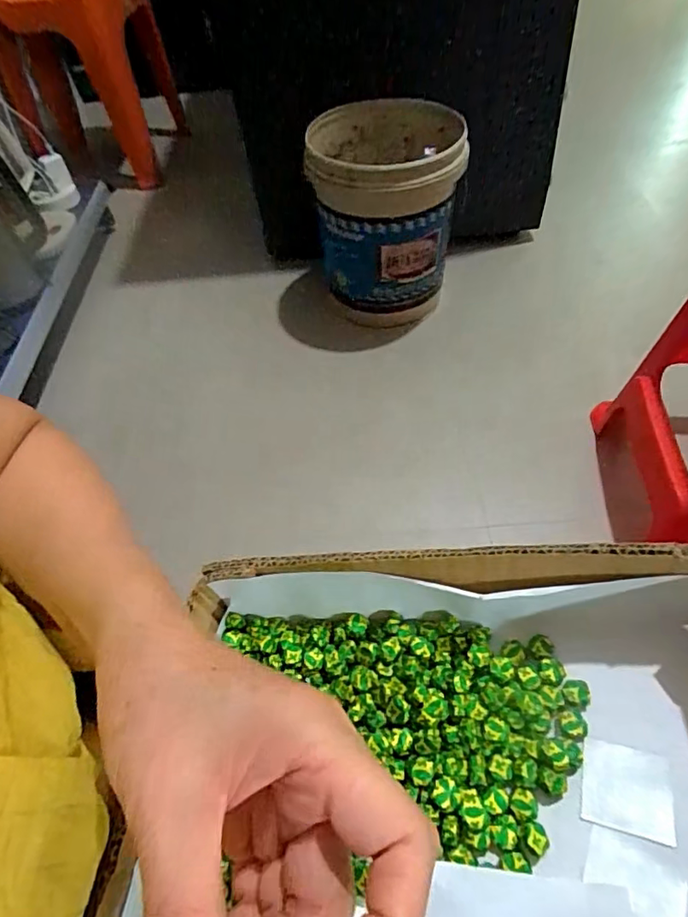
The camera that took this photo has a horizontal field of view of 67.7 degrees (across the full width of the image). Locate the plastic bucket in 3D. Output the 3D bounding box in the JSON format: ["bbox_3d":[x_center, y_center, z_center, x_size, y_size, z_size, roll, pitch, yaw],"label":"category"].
[{"bbox_3d":[0.079,-0.450,0.973,0.247,0.349,0.247,-3,53,3],"label":"plastic bucket"}]

